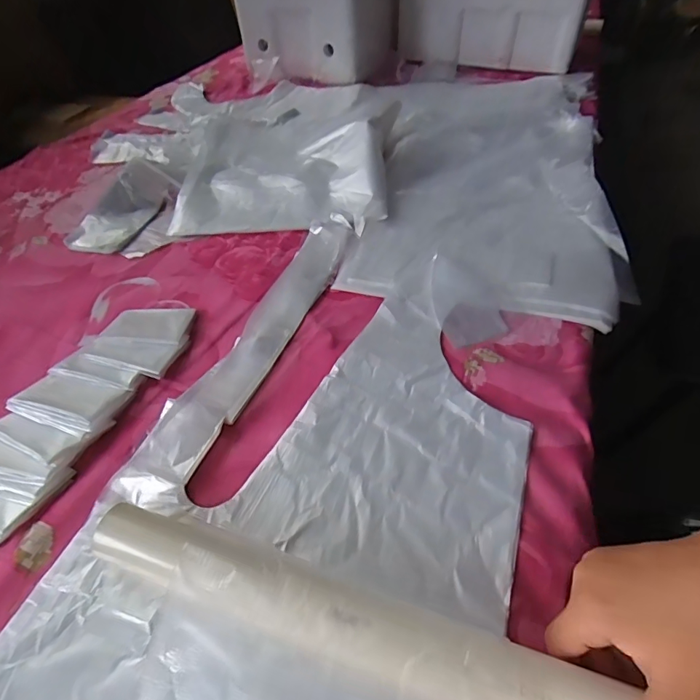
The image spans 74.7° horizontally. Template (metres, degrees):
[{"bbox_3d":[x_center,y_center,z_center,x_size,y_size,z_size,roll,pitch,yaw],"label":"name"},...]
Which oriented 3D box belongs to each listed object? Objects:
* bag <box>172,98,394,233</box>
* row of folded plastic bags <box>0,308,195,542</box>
[{"bbox_3d":[-0.092,-0.312,0.720,0.309,0.054,0.372,3,48,5],"label":"bag"},{"bbox_3d":[-0.247,0.044,0.420,0.089,0.024,0.259,18,51,17],"label":"row of folded plastic bags"}]

